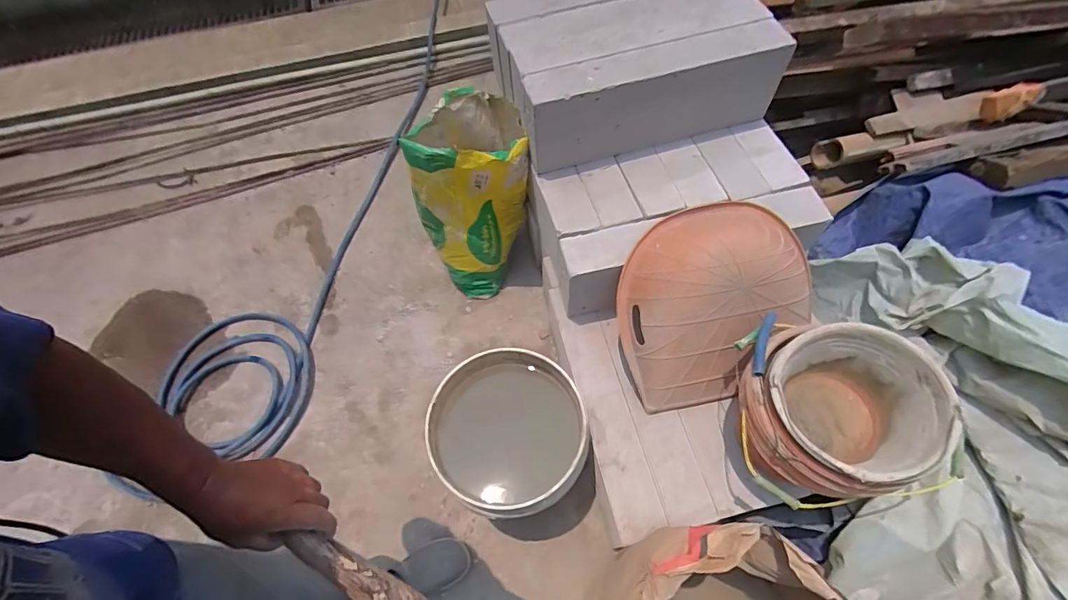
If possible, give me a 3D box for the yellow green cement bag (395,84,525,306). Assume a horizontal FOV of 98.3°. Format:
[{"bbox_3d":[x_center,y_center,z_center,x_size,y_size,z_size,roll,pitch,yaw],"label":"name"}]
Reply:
[{"bbox_3d":[-0.156,-0.287,1.259,0.311,0.466,0.294,-28,64,-12],"label":"yellow green cement bag"}]

